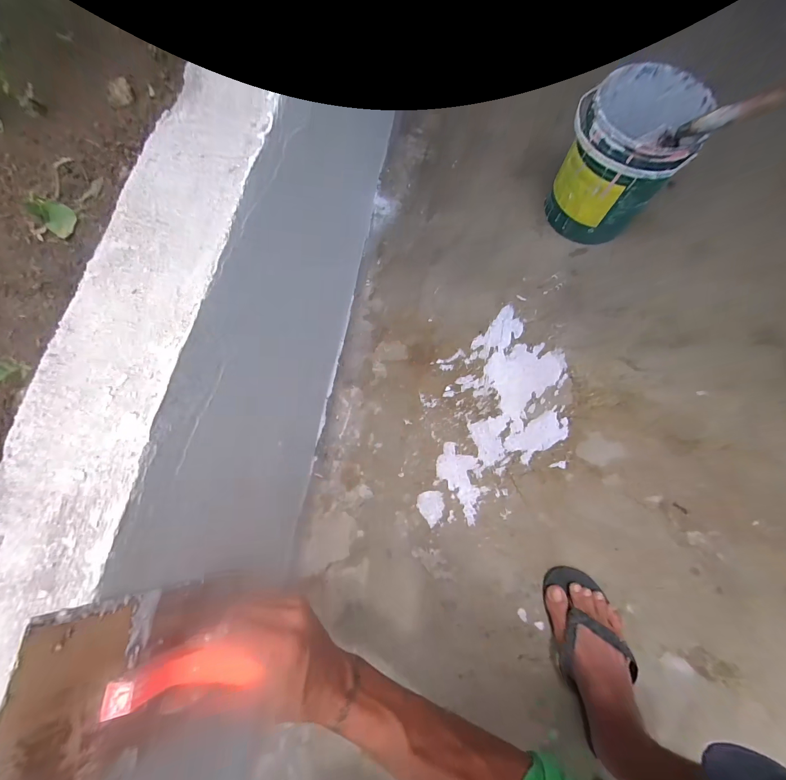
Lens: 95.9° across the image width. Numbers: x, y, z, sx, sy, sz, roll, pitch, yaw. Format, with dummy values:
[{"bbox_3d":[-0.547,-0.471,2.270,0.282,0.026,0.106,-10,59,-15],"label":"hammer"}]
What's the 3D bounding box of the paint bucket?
[{"bbox_3d":[0.390,-0.402,0.627,0.171,0.197,0.187,0,76,0],"label":"paint bucket"}]

